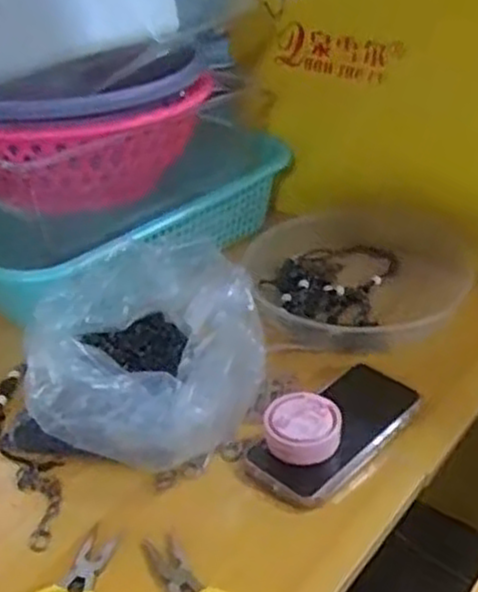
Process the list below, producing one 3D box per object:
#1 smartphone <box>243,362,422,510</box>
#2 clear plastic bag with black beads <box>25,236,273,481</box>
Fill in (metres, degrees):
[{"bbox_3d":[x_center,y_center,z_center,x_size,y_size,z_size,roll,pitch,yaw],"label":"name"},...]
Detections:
[{"bbox_3d":[0.078,0.107,0.632,0.076,0.018,0.153,27,45,37],"label":"smartphone"},{"bbox_3d":[-0.076,0.036,0.685,0.191,0.095,0.233,-1,34,4],"label":"clear plastic bag with black beads"}]

